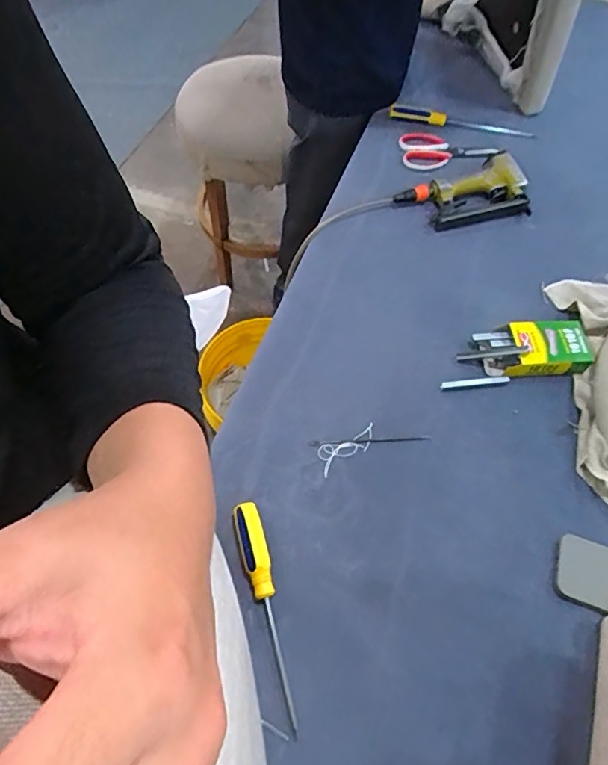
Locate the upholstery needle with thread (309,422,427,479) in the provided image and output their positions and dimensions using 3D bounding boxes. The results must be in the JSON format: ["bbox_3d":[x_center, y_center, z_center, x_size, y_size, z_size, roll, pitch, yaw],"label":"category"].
[{"bbox_3d":[0.092,0.083,0.729,0.159,0.004,0.053,-15,62,-11],"label":"upholstery needle with thread"}]

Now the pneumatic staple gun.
[{"bbox_3d":[0.294,-0.338,0.954,0.234,0.064,0.120,-13,62,-10],"label":"pneumatic staple gun"}]

